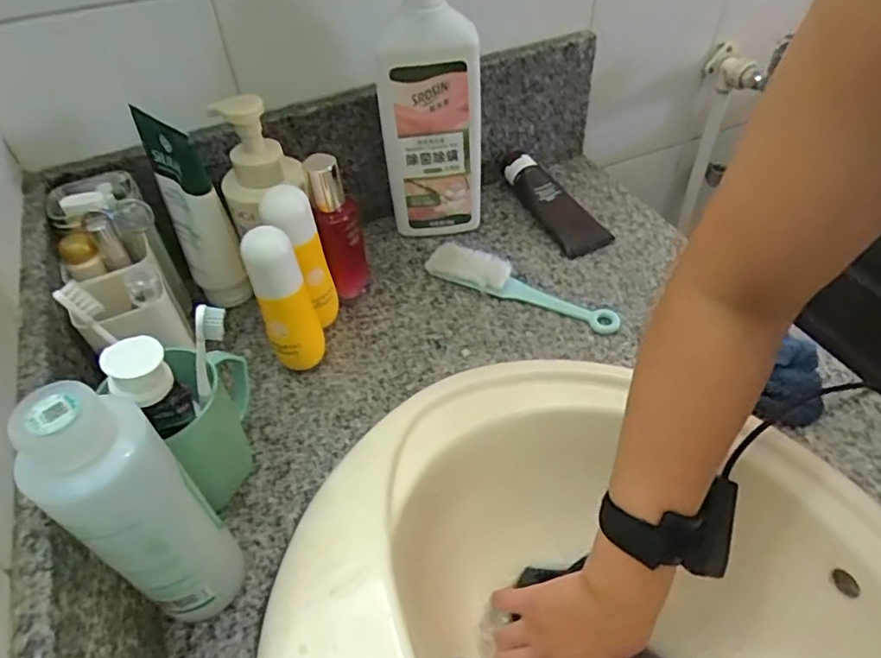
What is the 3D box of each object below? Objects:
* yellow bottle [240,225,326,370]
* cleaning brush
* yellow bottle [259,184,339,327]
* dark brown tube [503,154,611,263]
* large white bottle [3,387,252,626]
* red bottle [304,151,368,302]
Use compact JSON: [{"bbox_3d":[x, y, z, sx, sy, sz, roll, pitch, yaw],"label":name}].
[{"bbox_3d":[-0.134,-0.017,0.514,0.043,0.148,0.039,-24,51,-18],"label":"yellow bottle"},{"bbox_3d":[0.083,-0.045,0.604,0.201,0.022,0.046,22,52,21],"label":"cleaning brush"},{"bbox_3d":[-0.123,-0.059,0.540,0.038,0.153,0.042,22,52,21],"label":"yellow bottle"},{"bbox_3d":[0.135,-0.148,0.683,0.058,0.040,0.153,-20,50,-15],"label":"dark brown tube"},{"bbox_3d":[-0.170,0.114,0.347,0.049,0.213,0.059,32,56,28],"label":"large white bottle"},{"bbox_3d":[-0.094,-0.087,0.564,0.042,0.161,0.041,-12,47,-10],"label":"red bottle"}]

